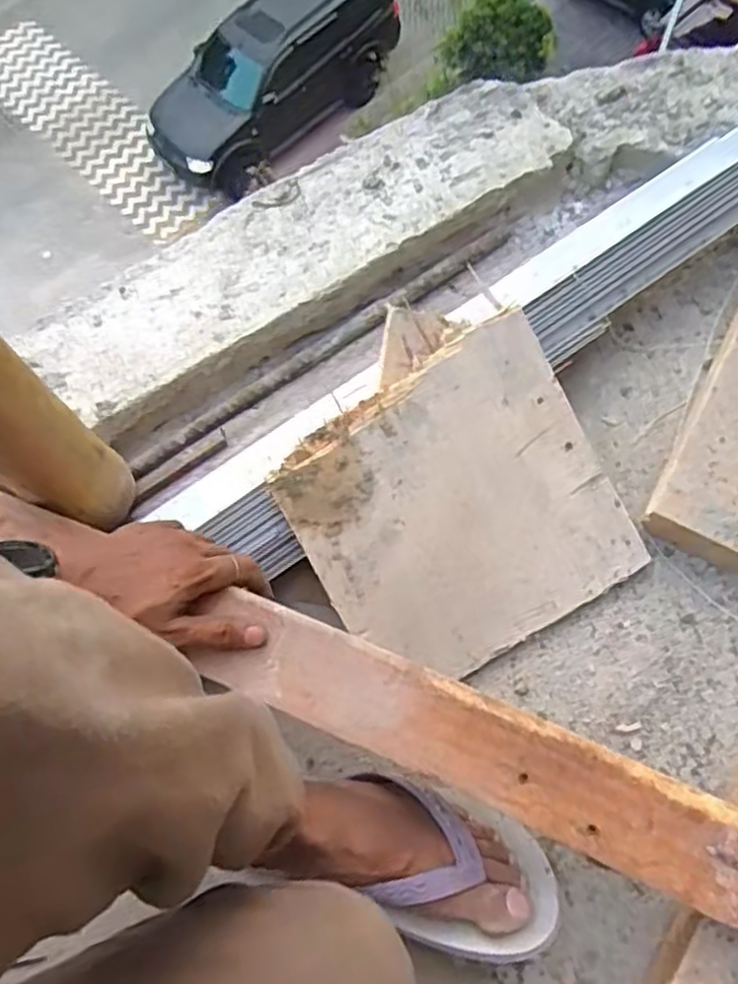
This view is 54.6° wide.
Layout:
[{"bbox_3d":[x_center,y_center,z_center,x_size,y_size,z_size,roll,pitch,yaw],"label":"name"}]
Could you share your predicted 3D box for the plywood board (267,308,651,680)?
[{"bbox_3d":[0.074,0.016,0.581,0.246,0.008,0.233,-29,93,-7],"label":"plywood board"}]

